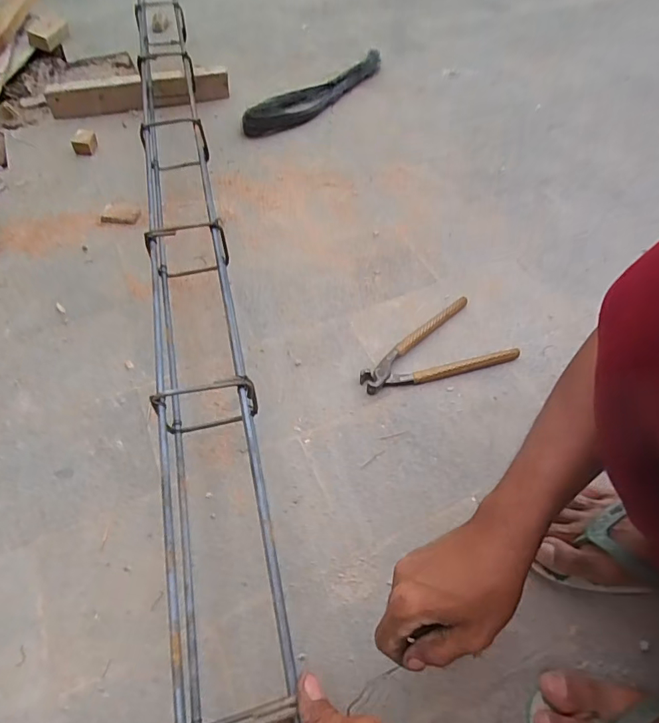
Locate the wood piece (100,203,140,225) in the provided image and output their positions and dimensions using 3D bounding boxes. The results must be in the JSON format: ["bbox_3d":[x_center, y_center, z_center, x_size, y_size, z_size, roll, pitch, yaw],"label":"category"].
[{"bbox_3d":[-0.360,-0.256,0.826,0.065,0.011,0.051,4,54,2],"label":"wood piece"}]

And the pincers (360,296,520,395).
[{"bbox_3d":[0.141,-0.006,0.646,0.208,0.019,0.116,-27,58,-19],"label":"pincers"}]

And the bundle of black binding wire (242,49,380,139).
[{"bbox_3d":[-0.016,-0.625,1.100,0.075,0.056,0.457,34,60,22],"label":"bundle of black binding wire"}]

